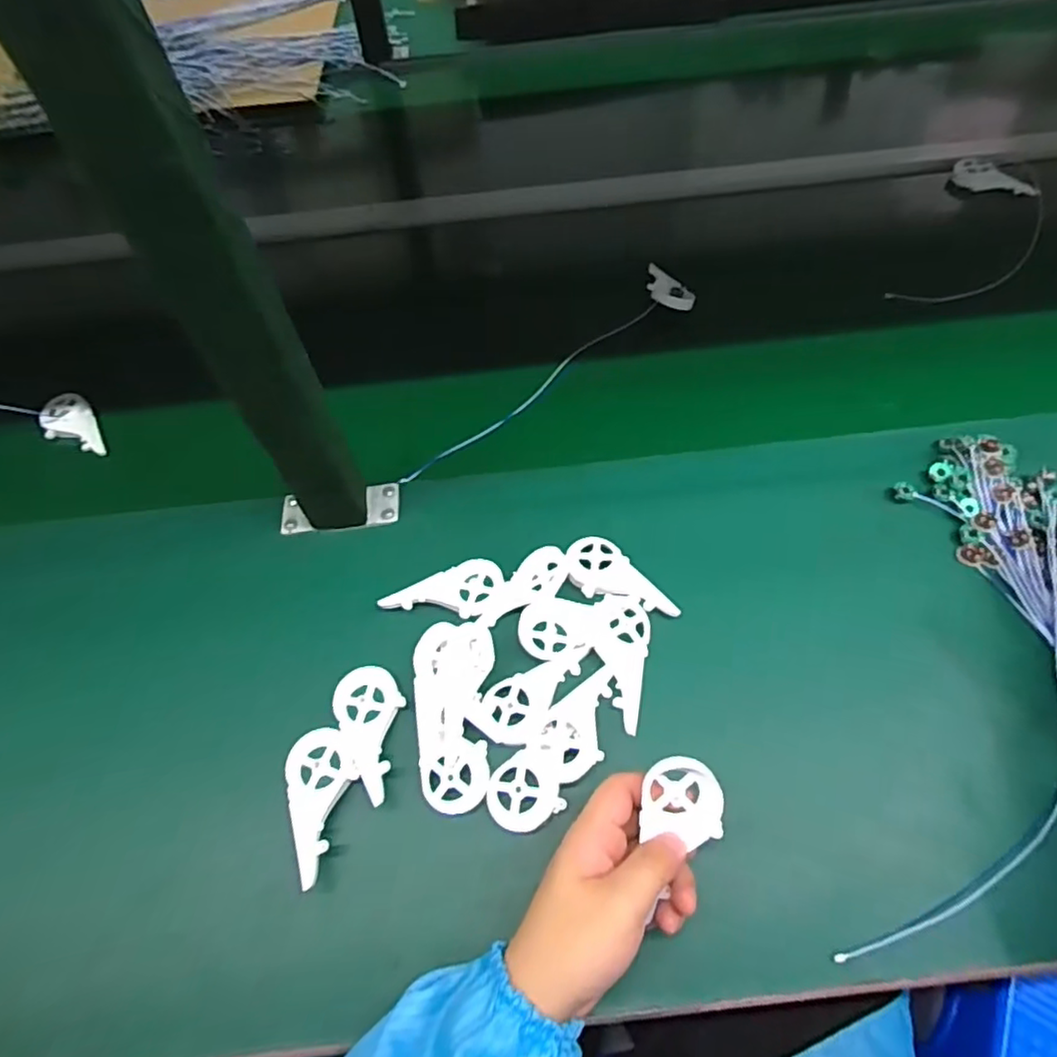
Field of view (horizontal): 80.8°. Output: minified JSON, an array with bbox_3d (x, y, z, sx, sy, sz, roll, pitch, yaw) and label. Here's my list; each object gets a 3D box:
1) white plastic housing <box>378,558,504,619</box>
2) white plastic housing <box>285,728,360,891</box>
[{"bbox_3d":[-0.063,0.054,0.479,0.091,0.009,0.047,-24,60,-11],"label":"white plastic housing"},{"bbox_3d":[-0.136,0.177,0.404,0.045,0.016,0.095,-9,44,-2],"label":"white plastic housing"}]

